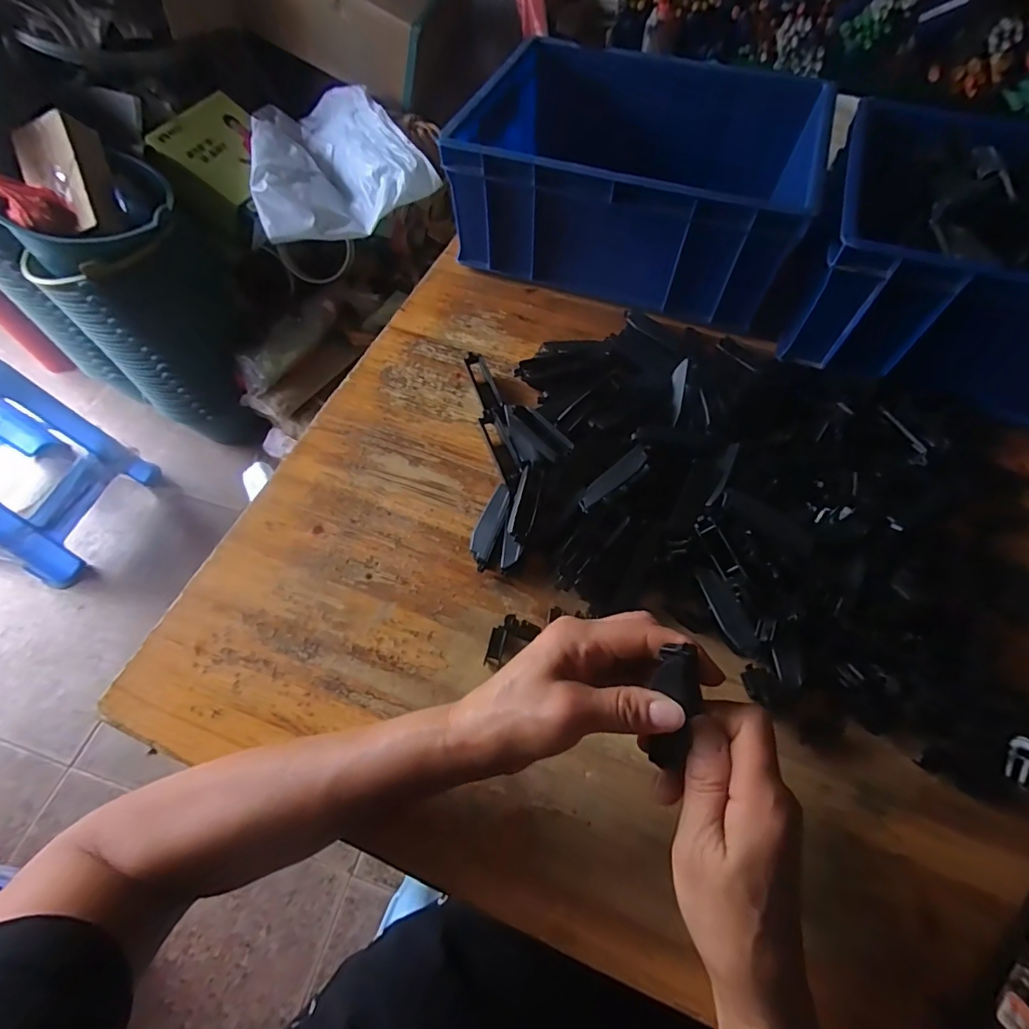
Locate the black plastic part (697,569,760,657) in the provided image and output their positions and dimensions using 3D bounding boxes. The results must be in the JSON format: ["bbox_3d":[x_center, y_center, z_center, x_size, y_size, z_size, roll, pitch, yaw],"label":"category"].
[{"bbox_3d":[0.149,0.068,0.348,0.019,0.004,0.062,-29,67,15],"label":"black plastic part"}]

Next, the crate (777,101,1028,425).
[{"bbox_3d":[0.459,-0.244,0.455,0.333,0.111,0.284,21,62,11],"label":"crate"}]

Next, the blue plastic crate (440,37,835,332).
[{"bbox_3d":[0.123,-0.350,0.520,0.333,0.119,0.228,21,62,11],"label":"blue plastic crate"}]

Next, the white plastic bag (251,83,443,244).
[{"bbox_3d":[-0.455,-0.859,1.191,0.394,0.151,0.428,-25,64,-14],"label":"white plastic bag"}]

